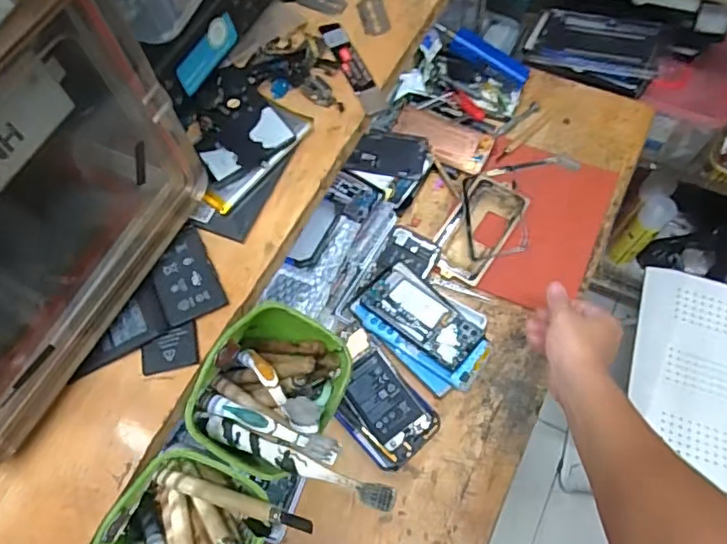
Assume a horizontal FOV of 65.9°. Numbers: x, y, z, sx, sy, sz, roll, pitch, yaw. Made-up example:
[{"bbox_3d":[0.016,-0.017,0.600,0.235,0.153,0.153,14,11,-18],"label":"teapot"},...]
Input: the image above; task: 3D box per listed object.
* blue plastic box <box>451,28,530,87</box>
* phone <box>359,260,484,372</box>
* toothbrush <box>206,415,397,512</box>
[{"bbox_3d":[0.200,-0.337,0.882,0.131,0.028,0.031,28,69,-7],"label":"blue plastic box"},{"bbox_3d":[0.078,0.054,0.733,0.161,0.015,0.082,35,67,22],"label":"phone"},{"bbox_3d":[-0.047,0.119,0.357,0.150,0.010,0.015,10,65,31],"label":"toothbrush"}]

